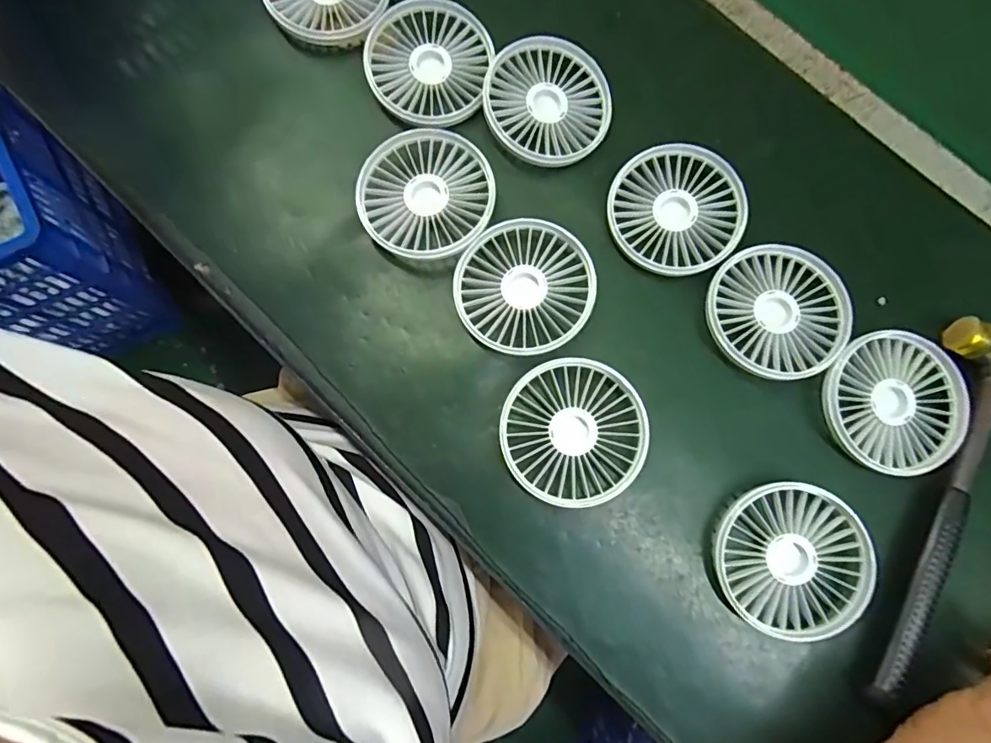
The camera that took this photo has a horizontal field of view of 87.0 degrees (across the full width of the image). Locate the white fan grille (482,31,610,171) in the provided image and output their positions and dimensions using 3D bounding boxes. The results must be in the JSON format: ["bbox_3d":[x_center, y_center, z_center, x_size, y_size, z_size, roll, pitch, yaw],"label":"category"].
[{"bbox_3d":[0.037,-0.187,0.362,0.085,0.022,0.086,0,78,0],"label":"white fan grille"}]

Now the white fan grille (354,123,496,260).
[{"bbox_3d":[-0.043,-0.115,0.347,0.084,0.022,0.089,0,78,0],"label":"white fan grille"}]

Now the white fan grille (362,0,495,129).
[{"bbox_3d":[-0.045,-0.213,0.368,0.086,0.027,0.085,-21,79,-4],"label":"white fan grille"}]

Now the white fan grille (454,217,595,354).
[{"bbox_3d":[0.020,-0.055,0.337,0.082,0.014,0.091,37,81,7],"label":"white fan grille"}]

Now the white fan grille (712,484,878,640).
[{"bbox_3d":[0.175,0.111,0.307,0.084,0.010,0.086,-19,79,-4],"label":"white fan grille"}]

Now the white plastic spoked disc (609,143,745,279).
[{"bbox_3d":[0.119,-0.107,0.346,0.084,0.017,0.085,0,78,0],"label":"white plastic spoked disc"}]

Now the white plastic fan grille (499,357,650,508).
[{"bbox_3d":[0.048,0.037,0.323,0.085,0.011,0.087,0,78,0],"label":"white plastic fan grille"}]

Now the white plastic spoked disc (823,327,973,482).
[{"bbox_3d":[0.253,0.019,0.329,0.087,0.016,0.085,0,78,0],"label":"white plastic spoked disc"}]

